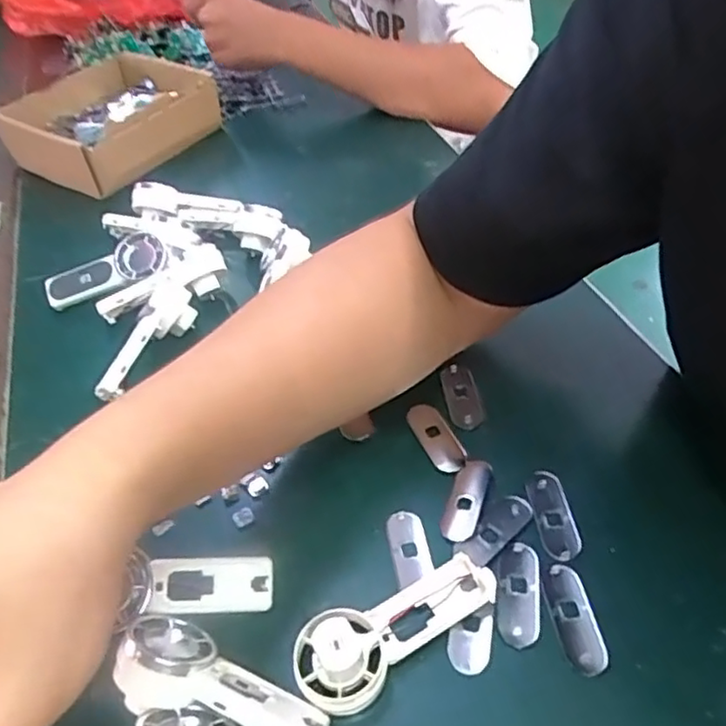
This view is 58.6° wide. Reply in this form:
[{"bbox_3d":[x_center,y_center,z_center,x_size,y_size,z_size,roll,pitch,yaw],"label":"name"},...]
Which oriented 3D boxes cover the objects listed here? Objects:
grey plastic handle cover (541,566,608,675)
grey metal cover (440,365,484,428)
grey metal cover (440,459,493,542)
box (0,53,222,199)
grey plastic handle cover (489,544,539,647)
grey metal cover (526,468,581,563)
[{"bbox_3d":[0.097,0.117,0.299,0.018,0.004,0.050,-7,46,-1],"label":"grey plastic handle cover"},{"bbox_3d":[0.061,0.020,0.402,0.020,0.007,0.049,-7,46,-1],"label":"grey metal cover"},{"bbox_3d":[0.057,0.073,0.349,0.018,0.010,0.047,16,49,20],"label":"grey metal cover"},{"bbox_3d":[-0.245,-0.242,0.640,0.132,0.056,0.175,24,53,26],"label":"box"},{"bbox_3d":[0.073,0.108,0.308,0.022,0.004,0.052,3,46,9],"label":"grey plastic handle cover"},{"bbox_3d":[0.098,0.078,0.335,0.018,0.004,0.050,-6,46,0],"label":"grey metal cover"}]

